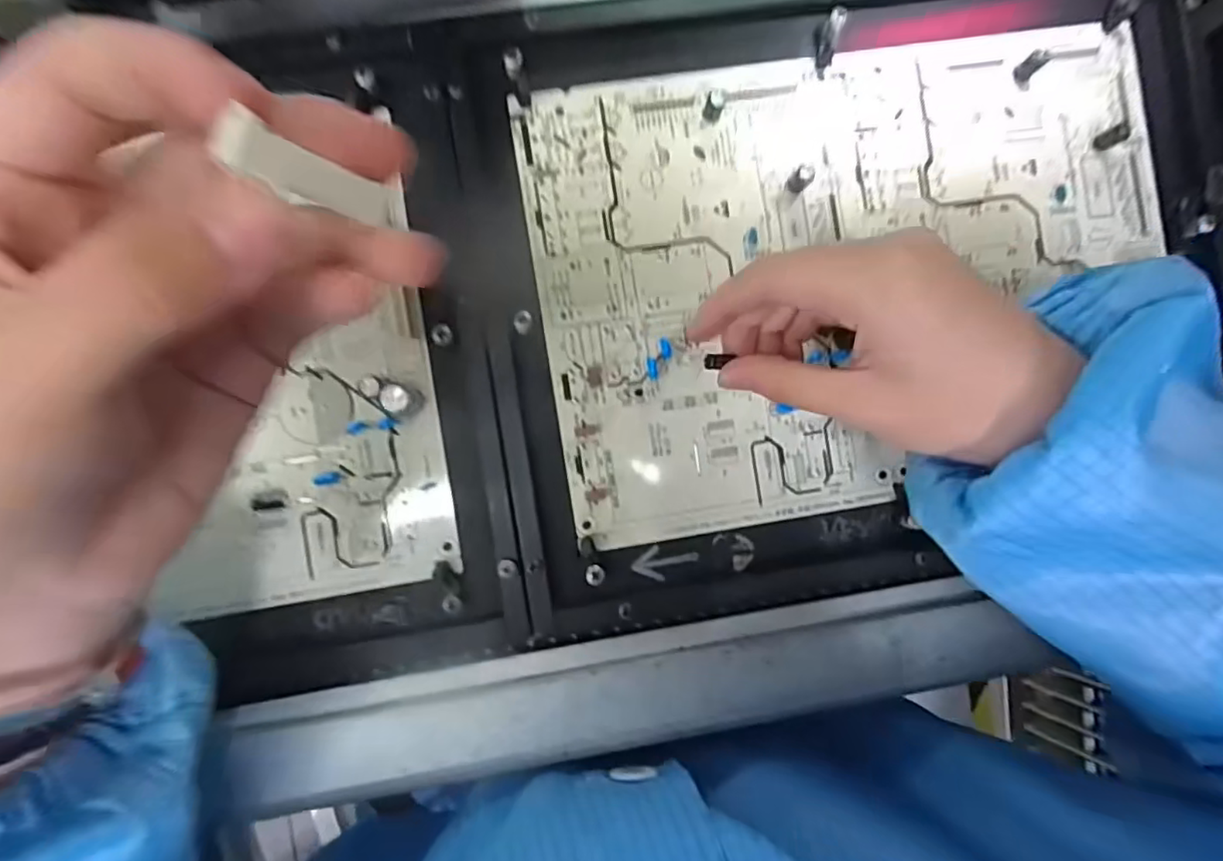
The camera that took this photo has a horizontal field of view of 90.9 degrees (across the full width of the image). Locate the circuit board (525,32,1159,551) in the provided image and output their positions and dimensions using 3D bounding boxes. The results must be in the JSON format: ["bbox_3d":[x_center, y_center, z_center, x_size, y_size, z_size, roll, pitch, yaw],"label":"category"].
[{"bbox_3d":[0.110,-0.067,0.268,0.278,0.006,0.196,-9,89,-4],"label":"circuit board"}]

